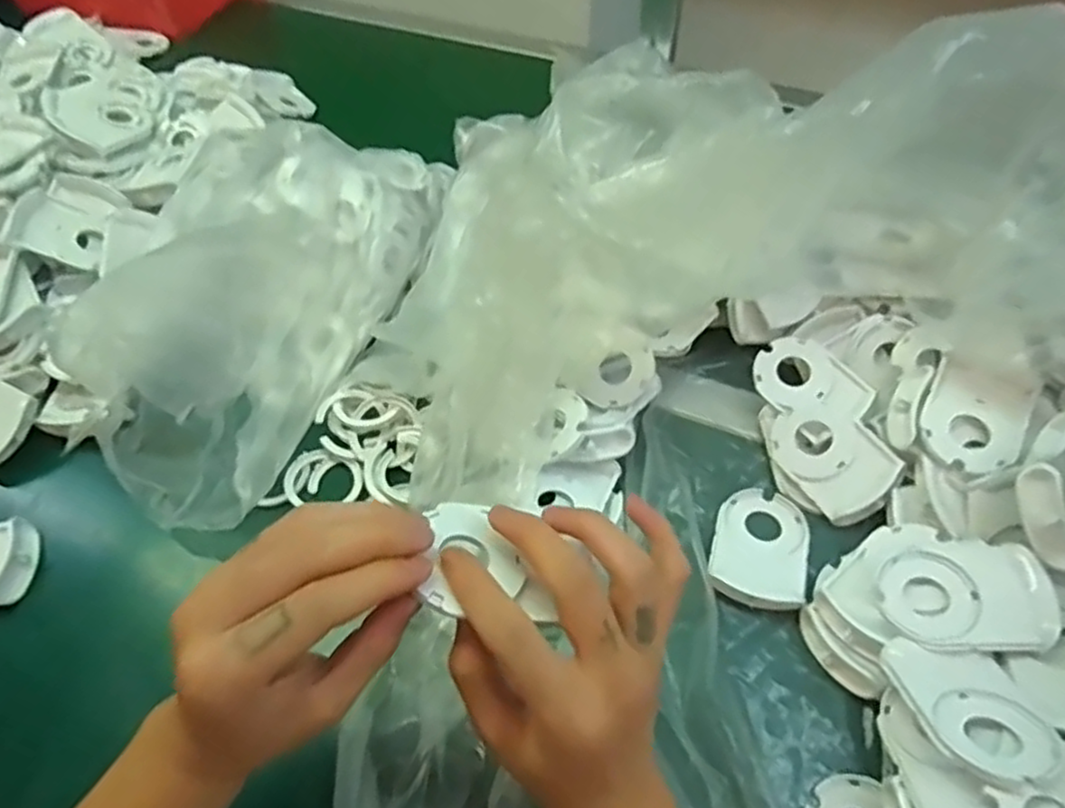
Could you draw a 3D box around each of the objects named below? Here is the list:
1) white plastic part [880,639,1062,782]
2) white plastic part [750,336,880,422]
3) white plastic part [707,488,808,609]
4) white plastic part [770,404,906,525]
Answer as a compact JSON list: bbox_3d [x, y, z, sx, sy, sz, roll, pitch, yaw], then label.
[{"bbox_3d":[0.213,0.149,0.346,0.057,0.014,0.076,-1,29,0],"label":"white plastic part"},{"bbox_3d":[0.194,-0.014,0.502,0.055,0.012,0.076,-31,58,-20],"label":"white plastic part"},{"bbox_3d":[0.143,0.087,0.450,0.057,0.009,0.081,13,54,11],"label":"white plastic part"},{"bbox_3d":[0.198,0.035,0.475,0.057,0.013,0.079,-43,61,6],"label":"white plastic part"}]

